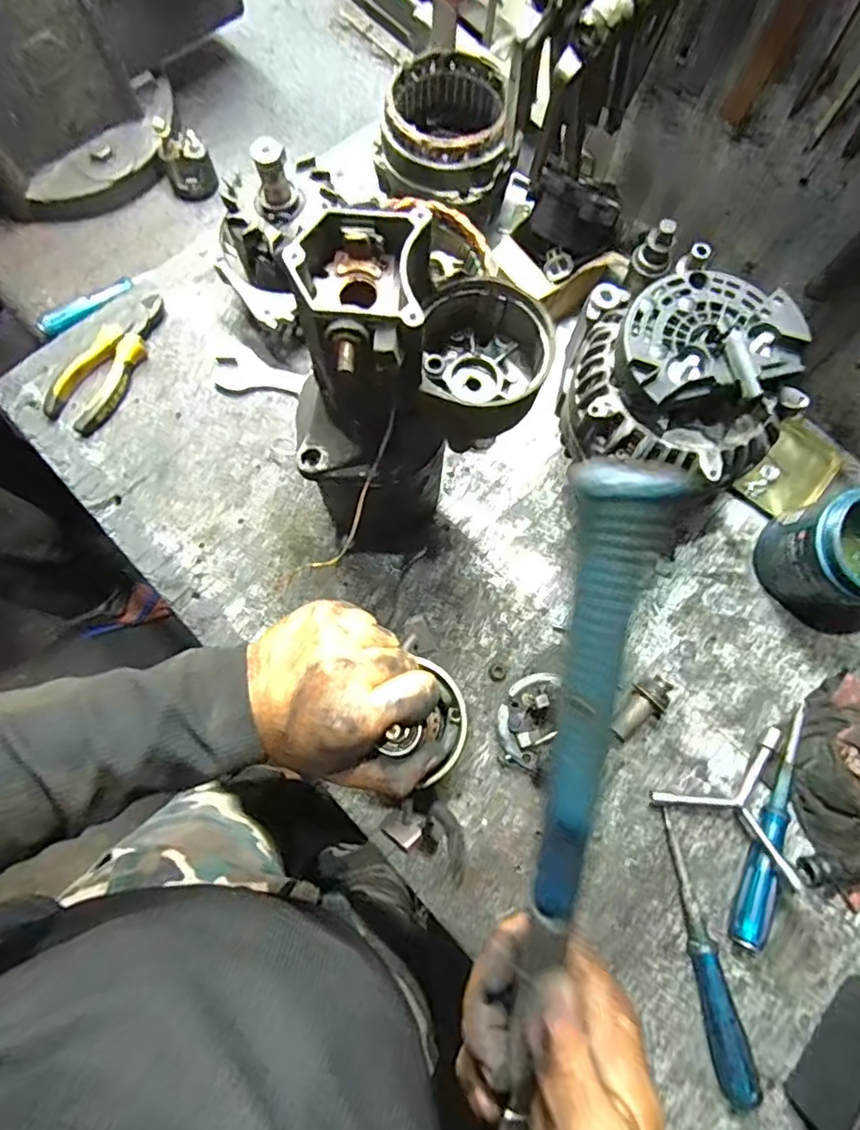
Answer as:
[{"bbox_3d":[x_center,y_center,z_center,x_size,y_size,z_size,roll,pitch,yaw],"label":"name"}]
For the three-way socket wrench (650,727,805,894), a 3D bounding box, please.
[{"bbox_3d":[0.236,0.189,0.457,0.101,0.033,0.114,5,79,0],"label":"three-way socket wrench"}]

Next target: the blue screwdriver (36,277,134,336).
[{"bbox_3d":[-0.360,-0.271,0.596,0.103,0.020,0.021,-40,81,-11],"label":"blue screwdriver"}]

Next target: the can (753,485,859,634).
[{"bbox_3d":[0.352,0.001,0.476,0.097,0.106,0.103,1,76,-3],"label":"can"}]

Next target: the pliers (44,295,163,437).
[{"bbox_3d":[-0.308,-0.198,0.552,0.059,0.019,0.150,29,77,4],"label":"pliers"}]

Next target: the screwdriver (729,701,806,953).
[{"bbox_3d":[0.283,0.210,0.462,0.024,0.025,0.193,23,76,3],"label":"screwdriver"}]

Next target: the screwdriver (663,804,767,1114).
[{"bbox_3d":[0.216,0.303,0.437,0.023,0.028,0.205,-7,77,-5],"label":"screwdriver"}]

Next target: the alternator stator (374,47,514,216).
[{"bbox_3d":[0.014,-0.405,0.541,0.120,0.072,0.131,1,76,-3],"label":"alternator stator"}]

